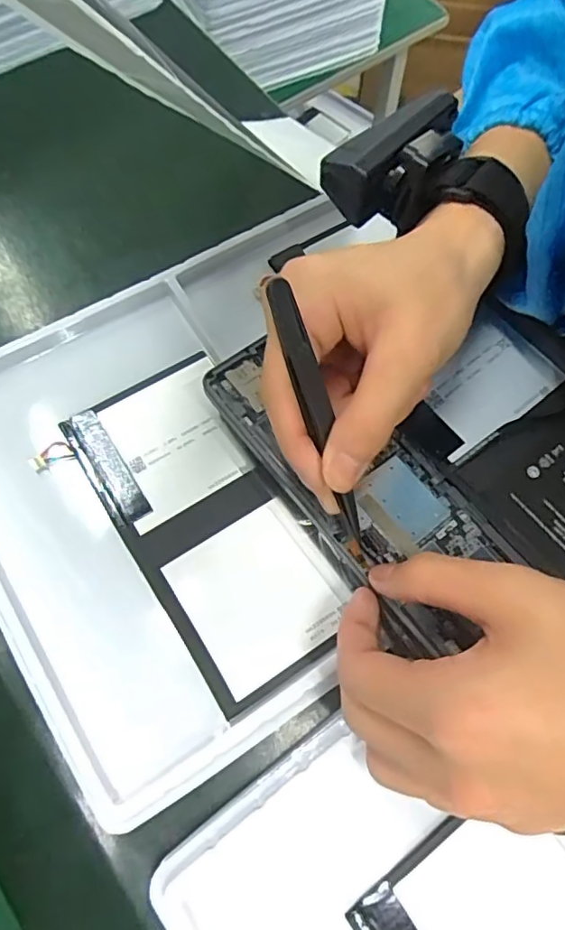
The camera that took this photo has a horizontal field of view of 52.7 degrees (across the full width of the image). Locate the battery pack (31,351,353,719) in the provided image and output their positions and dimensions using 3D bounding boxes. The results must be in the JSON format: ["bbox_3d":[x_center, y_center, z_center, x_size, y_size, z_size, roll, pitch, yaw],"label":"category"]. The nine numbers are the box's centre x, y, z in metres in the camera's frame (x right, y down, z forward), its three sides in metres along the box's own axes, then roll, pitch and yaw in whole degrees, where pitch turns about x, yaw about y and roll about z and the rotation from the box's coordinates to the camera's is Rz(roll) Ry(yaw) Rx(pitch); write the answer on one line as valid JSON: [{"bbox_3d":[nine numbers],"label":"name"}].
[{"bbox_3d":[-0.042,0.029,0.294,0.090,0.006,0.172,-30,74,-14],"label":"battery pack"}]

